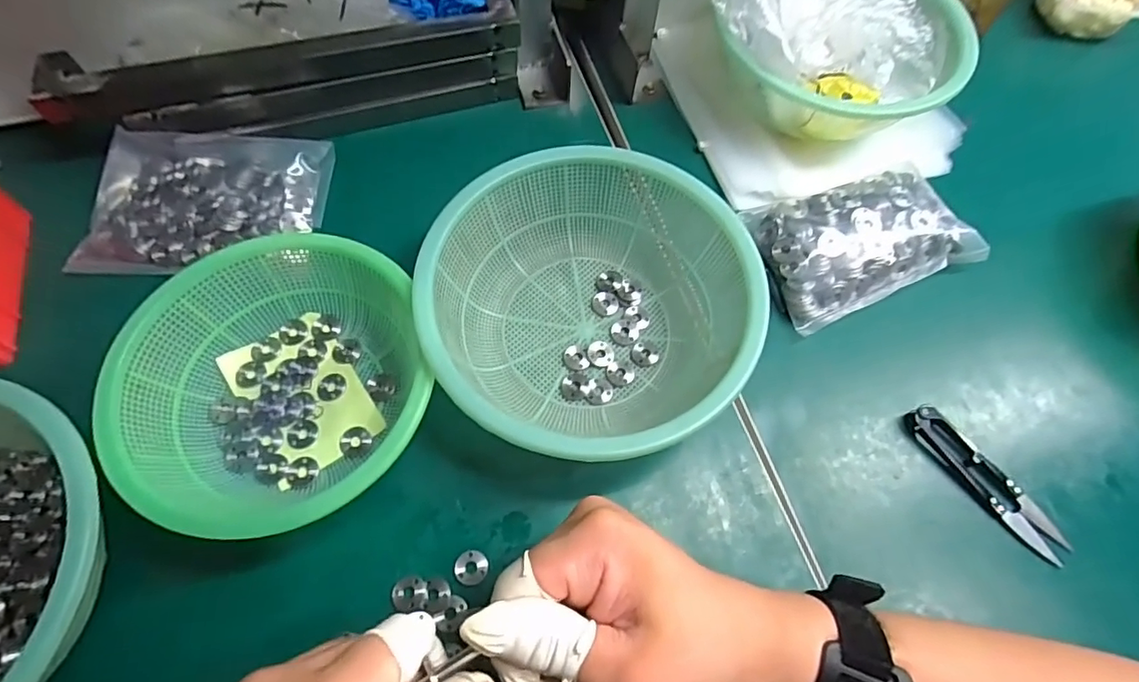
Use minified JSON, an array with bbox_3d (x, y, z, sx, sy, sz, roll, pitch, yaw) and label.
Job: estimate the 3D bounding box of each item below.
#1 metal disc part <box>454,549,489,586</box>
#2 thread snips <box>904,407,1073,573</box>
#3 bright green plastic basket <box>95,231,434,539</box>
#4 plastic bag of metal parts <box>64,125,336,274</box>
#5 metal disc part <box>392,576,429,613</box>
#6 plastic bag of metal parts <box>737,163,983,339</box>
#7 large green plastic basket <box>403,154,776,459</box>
[{"bbox_3d":[-0.052,0.119,0.288,0.017,0.004,0.017,1,64,-3],"label":"metal disc part"},{"bbox_3d":[0.242,0.079,0.318,0.025,0.012,0.103,-33,71,-17],"label":"thread snips"},{"bbox_3d":[-0.158,0.022,0.303,0.150,0.049,0.158,1,64,-3],"label":"bright green plastic basket"},{"bbox_3d":[-0.249,-0.099,0.380,0.148,0.021,0.113,3,64,-2],"label":"plastic bag of metal parts"},{"bbox_3d":[-0.081,0.130,0.281,0.018,0.004,0.016,9,64,1],"label":"metal disc part"},{"bbox_3d":[0.202,-0.071,0.373,0.142,0.033,0.090,-17,67,-11],"label":"plastic bag of metal parts"},{"bbox_3d":[0.010,-0.019,0.324,0.176,0.065,0.182,1,64,-3],"label":"large green plastic basket"}]

